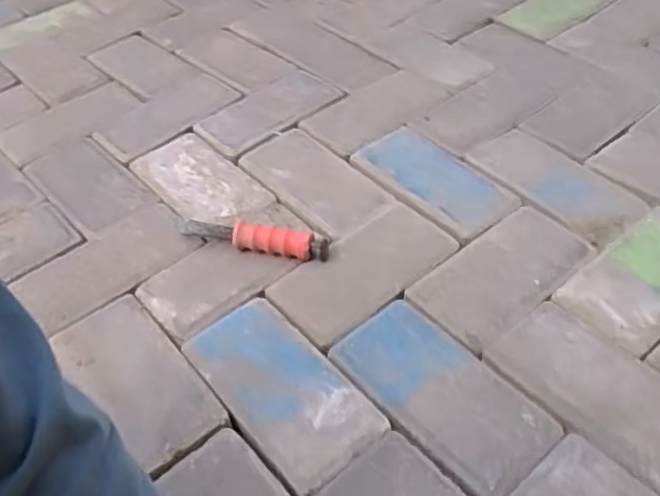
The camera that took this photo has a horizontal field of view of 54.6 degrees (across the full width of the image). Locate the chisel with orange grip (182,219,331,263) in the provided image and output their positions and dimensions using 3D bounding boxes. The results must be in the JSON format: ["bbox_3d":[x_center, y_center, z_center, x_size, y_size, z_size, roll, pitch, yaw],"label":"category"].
[{"bbox_3d":[-0.084,-0.010,0.716,0.170,0.034,0.025,11,50,14],"label":"chisel with orange grip"}]

